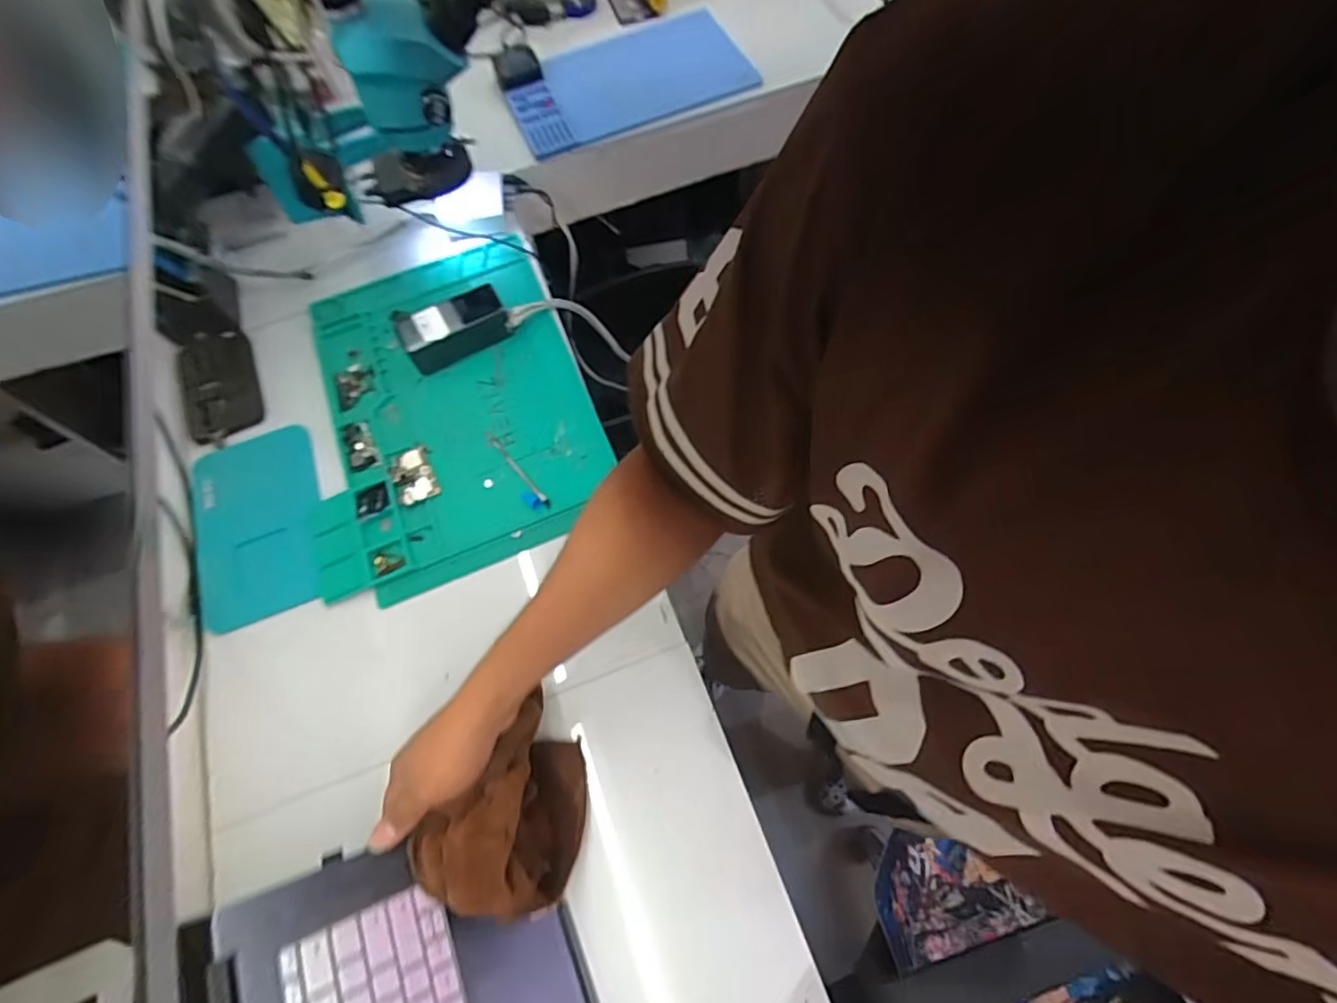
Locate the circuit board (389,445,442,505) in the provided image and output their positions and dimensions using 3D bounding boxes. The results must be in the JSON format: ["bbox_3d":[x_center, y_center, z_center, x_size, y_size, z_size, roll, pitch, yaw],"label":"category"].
[{"bbox_3d":[-0.294,-0.032,0.681,0.046,0.006,0.068,-23,67,-7],"label":"circuit board"}]

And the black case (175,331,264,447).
[{"bbox_3d":[-0.552,-0.145,0.728,0.078,0.027,0.148,-23,67,-7],"label":"black case"}]

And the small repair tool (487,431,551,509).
[{"bbox_3d":[-0.179,-0.034,0.682,0.021,0.006,0.120,-39,70,-13],"label":"small repair tool"}]

